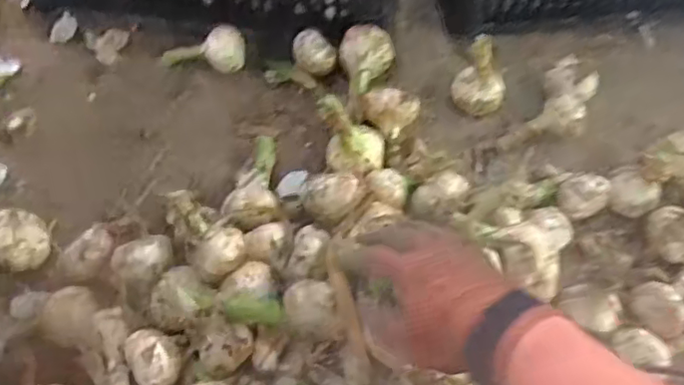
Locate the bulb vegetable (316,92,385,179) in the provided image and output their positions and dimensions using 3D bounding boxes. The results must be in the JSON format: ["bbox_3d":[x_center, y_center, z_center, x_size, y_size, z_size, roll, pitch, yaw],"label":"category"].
[{"bbox_3d":[0.015,-0.055,0.588,0.060,0.073,0.066,1,63,-2],"label":"bulb vegetable"}]

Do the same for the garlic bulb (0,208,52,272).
[{"bbox_3d":[-0.301,0.045,0.558,0.050,0.055,0.050,1,63,-2],"label":"garlic bulb"}]

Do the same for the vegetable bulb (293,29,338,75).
[{"bbox_3d":[-0.030,-0.157,0.674,0.034,0.036,0.046,-36,70,-19],"label":"vegetable bulb"}]

